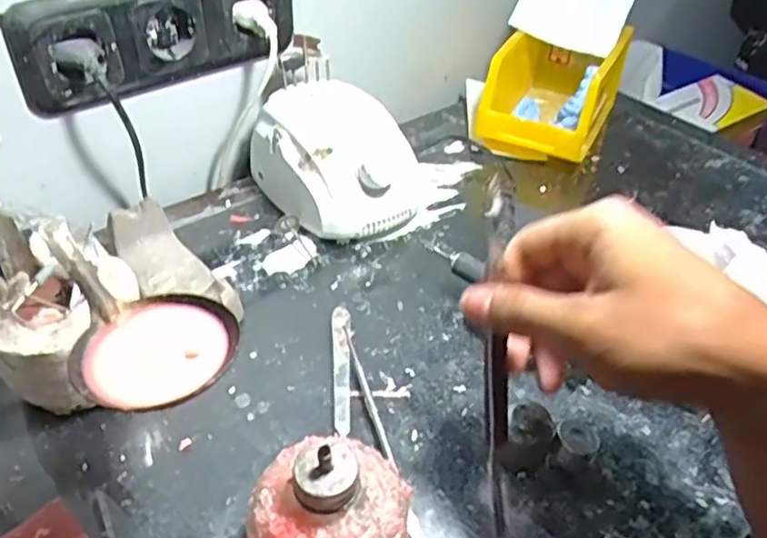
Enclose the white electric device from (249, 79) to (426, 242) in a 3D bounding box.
[{"bbox_3d":[-0.035,-0.092,0.558,0.111,0.083,0.140,-21,46,-26],"label":"white electric device"}]

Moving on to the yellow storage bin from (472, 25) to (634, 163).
[{"bbox_3d":[0.171,-0.176,0.667,0.104,0.092,0.172,21,43,20],"label":"yellow storage bin"}]

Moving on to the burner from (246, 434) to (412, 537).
[{"bbox_3d":[-0.025,0.115,0.311,0.071,0.072,0.066,-9,42,-15],"label":"burner"}]

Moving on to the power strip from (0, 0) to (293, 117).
[{"bbox_3d":[-0.165,-0.182,0.505,0.216,0.081,0.033,-28,49,-32],"label":"power strip"}]

